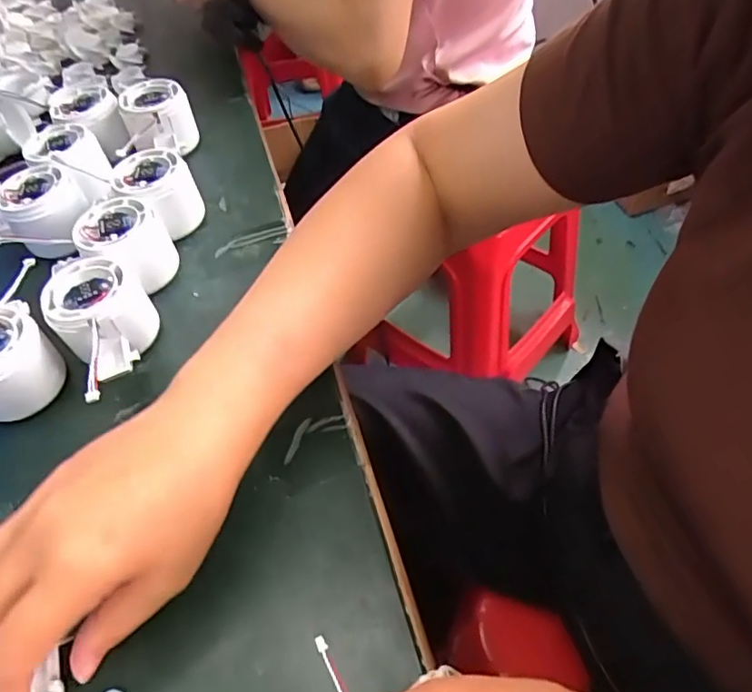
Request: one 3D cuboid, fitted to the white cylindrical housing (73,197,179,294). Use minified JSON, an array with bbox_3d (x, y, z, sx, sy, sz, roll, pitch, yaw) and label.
[{"bbox_3d":[-0.177,-0.069,0.411,0.059,0.051,0.063,-27,53,-14],"label":"white cylindrical housing"}]

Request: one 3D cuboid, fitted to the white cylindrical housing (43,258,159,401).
[{"bbox_3d":[-0.174,-0.016,0.370,0.058,0.049,0.076,-28,54,-15],"label":"white cylindrical housing"}]

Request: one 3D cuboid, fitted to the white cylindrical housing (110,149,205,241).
[{"bbox_3d":[-0.167,-0.116,0.445,0.054,0.053,0.057,-3,51,4],"label":"white cylindrical housing"}]

